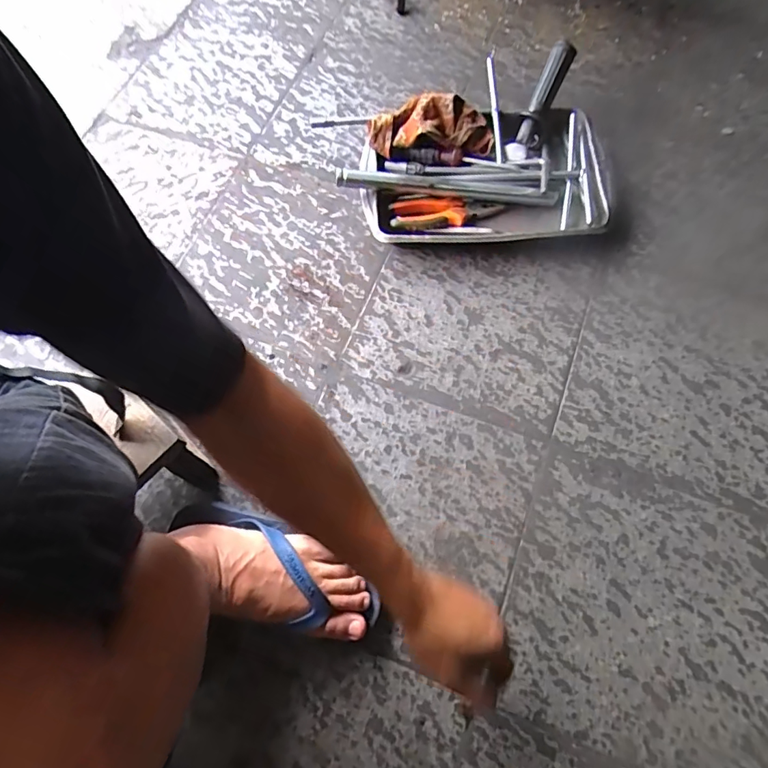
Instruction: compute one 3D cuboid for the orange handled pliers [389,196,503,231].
[{"bbox_3d":[0.093,-0.259,0.742,0.165,0.015,0.049,-7,68,0],"label":"orange handled pliers"}]

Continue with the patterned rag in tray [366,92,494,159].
[{"bbox_3d":[0.071,-0.397,0.752,0.185,0.056,0.069,-2,68,2],"label":"patterned rag in tray"}]

